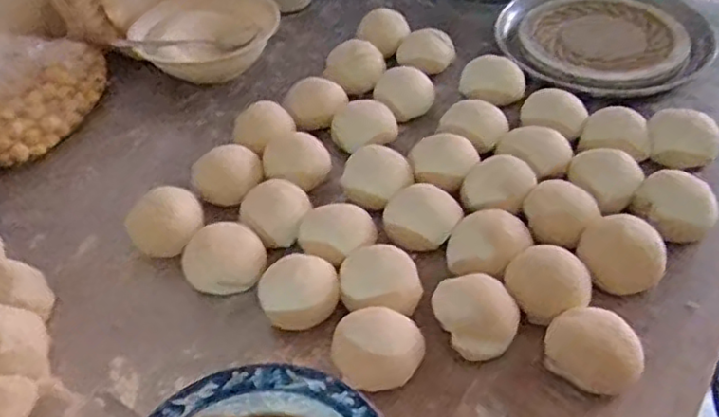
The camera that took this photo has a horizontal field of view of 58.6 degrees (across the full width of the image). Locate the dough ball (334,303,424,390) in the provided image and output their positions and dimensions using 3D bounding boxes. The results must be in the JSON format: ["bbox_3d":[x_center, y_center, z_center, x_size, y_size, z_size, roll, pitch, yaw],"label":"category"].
[{"bbox_3d":[0.014,0.101,0.456,0.062,0.042,0.053,2,46,6],"label":"dough ball"}]

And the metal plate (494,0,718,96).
[{"bbox_3d":[0.279,-0.203,0.740,0.221,0.026,0.211,-2,46,2],"label":"metal plate"}]

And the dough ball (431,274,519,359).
[{"bbox_3d":[0.085,0.081,0.474,0.060,0.038,0.059,-2,46,2],"label":"dough ball"}]

